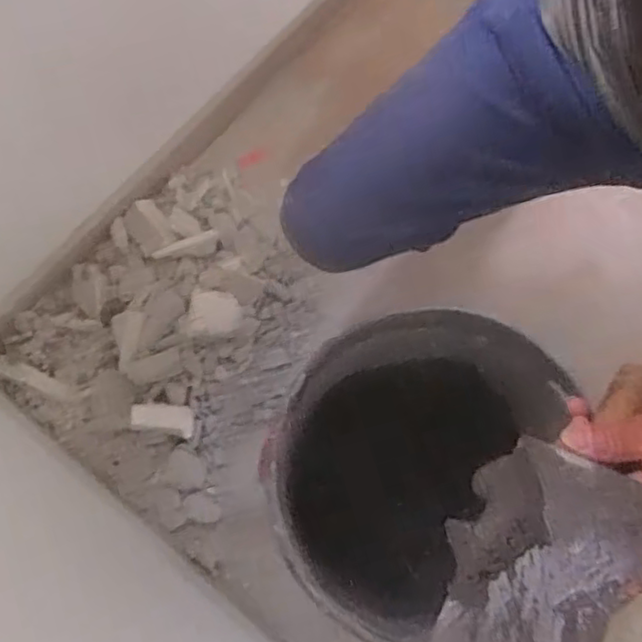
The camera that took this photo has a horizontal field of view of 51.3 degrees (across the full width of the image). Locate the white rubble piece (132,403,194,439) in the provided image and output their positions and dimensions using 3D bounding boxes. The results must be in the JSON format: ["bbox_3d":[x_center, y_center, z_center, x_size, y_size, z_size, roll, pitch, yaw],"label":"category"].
[{"bbox_3d":[-0.218,0.134,0.926,0.088,0.016,0.039,15,72,-26],"label":"white rubble piece"}]

